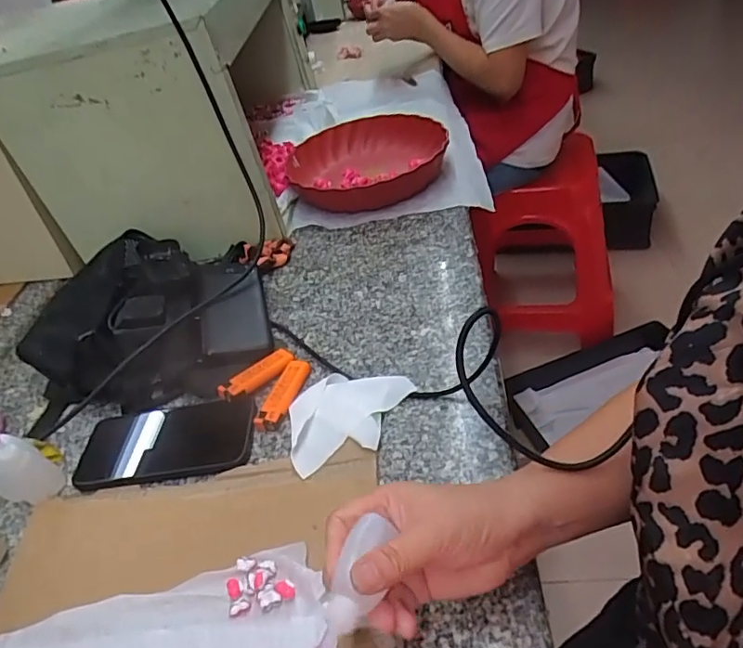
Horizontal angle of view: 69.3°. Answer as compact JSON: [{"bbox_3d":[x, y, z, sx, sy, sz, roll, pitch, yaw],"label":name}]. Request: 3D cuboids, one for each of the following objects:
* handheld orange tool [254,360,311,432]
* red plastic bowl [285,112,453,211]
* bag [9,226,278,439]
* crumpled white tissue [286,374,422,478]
[{"bbox_3d":[-0.084,0.068,0.520,0.027,0.015,0.081,7,42,17],"label":"handheld orange tool"},{"bbox_3d":[-0.006,-0.248,0.831,0.236,0.055,0.241,-5,40,4],"label":"red plastic bowl"},{"bbox_3d":[-0.260,-0.018,0.621,0.256,0.070,0.264,-16,40,-9],"label":"bag"},{"bbox_3d":[-0.018,0.079,0.485,0.118,0.012,0.091,-16,40,-10],"label":"crumpled white tissue"}]

